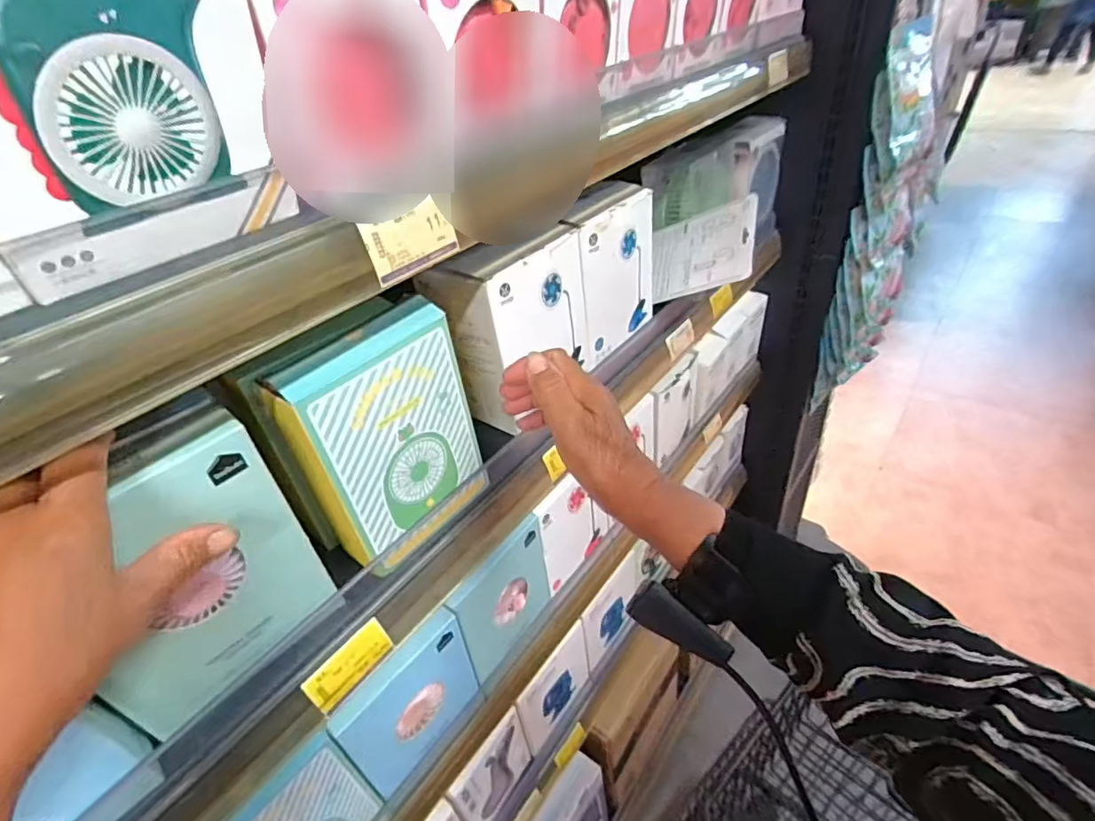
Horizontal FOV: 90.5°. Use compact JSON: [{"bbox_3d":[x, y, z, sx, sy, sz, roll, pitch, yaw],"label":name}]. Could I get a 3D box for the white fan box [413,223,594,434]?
[{"bbox_3d":[-0.037,-0.098,0.555,0.093,0.175,0.136,20,45,31],"label":"white fan box"}]

